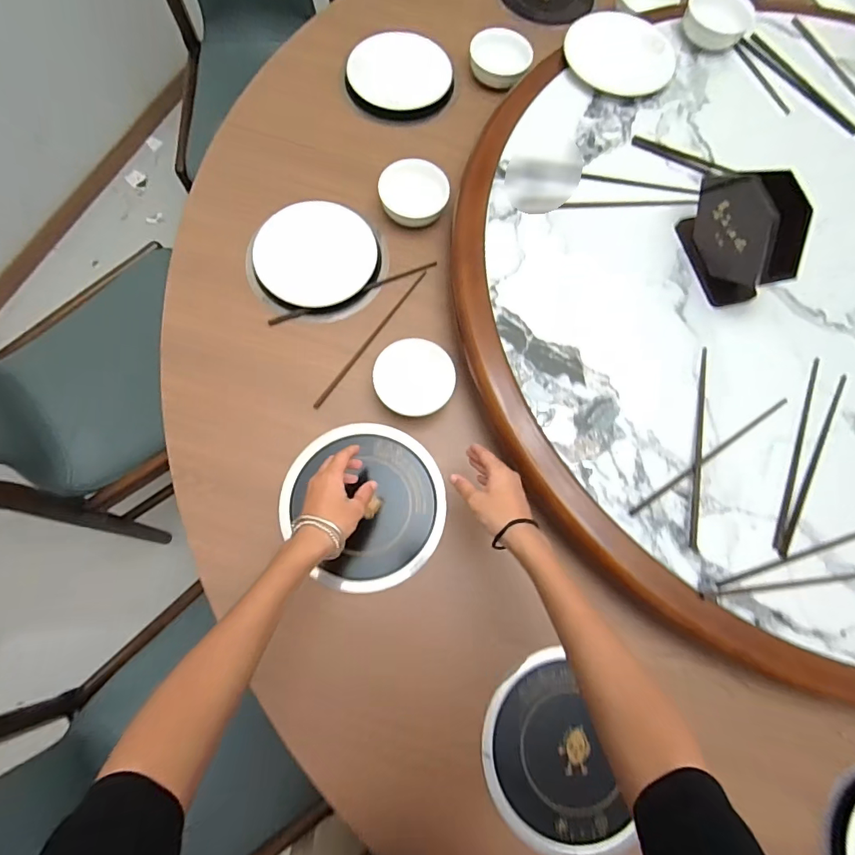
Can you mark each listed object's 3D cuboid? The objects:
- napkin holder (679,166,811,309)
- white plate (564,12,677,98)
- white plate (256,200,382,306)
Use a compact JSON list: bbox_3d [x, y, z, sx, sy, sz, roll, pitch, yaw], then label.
[{"bbox_3d":[0.421,-0.260,0.605,0.065,0.135,0.166,-19,77,-8],"label":"napkin holder"},{"bbox_3d":[0.326,-0.633,0.760,0.178,0.040,0.178,0,71,0],"label":"white plate"},{"bbox_3d":[-0.173,-0.272,0.701,0.179,0.030,0.173,1,74,-2],"label":"white plate"}]

